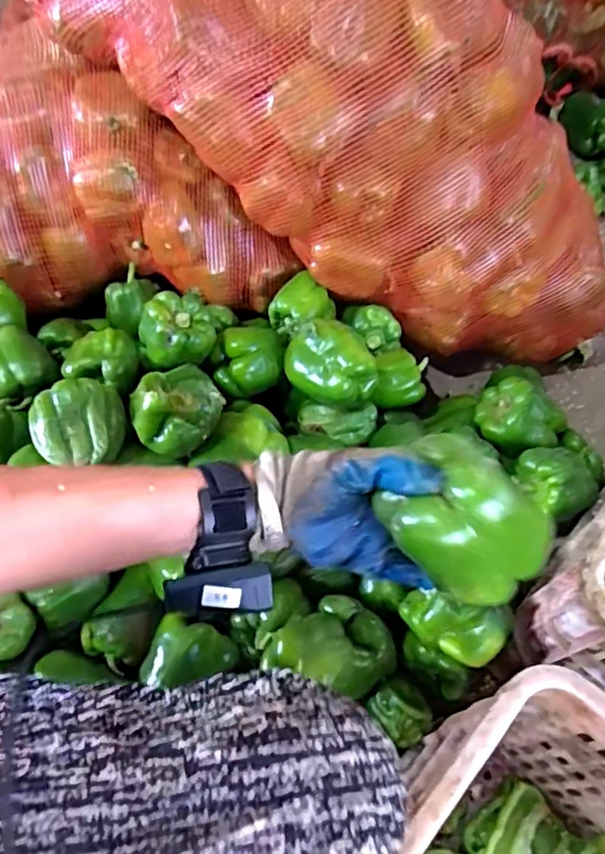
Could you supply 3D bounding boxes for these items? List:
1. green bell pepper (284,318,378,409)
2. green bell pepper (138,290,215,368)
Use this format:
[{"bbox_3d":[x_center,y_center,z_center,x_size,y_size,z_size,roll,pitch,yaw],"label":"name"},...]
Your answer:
[{"bbox_3d":[0.032,-0.074,0.709,0.079,0.067,0.097,-27,62,-17],"label":"green bell pepper"},{"bbox_3d":[-0.145,-0.109,0.699,0.078,0.060,0.071,0,57,0],"label":"green bell pepper"}]

